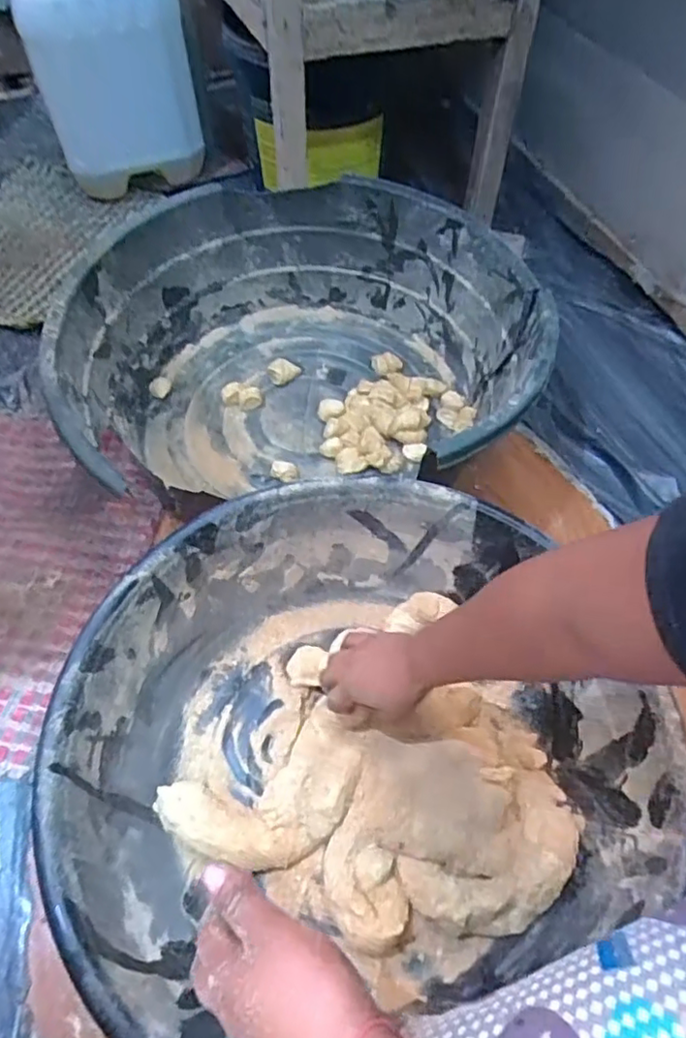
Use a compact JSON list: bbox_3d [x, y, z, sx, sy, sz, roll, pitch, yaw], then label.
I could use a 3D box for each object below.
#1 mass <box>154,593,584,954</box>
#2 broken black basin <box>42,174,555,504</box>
[{"bbox_3d":[0.062,0.265,0.665,0.341,0.058,0.349,31,62,20],"label":"mass"},{"bbox_3d":[-0.067,-0.211,0.875,0.597,0.209,0.574,0,56,0],"label":"broken black basin"}]

